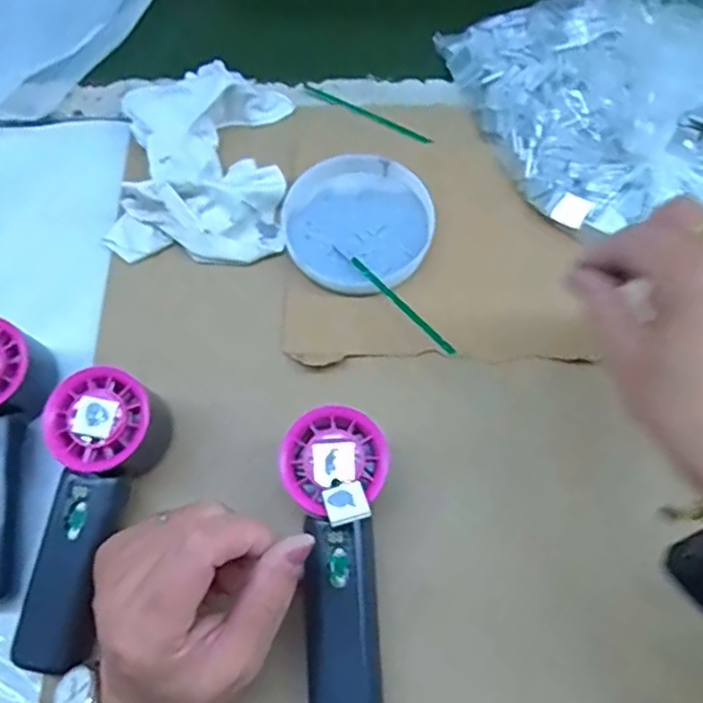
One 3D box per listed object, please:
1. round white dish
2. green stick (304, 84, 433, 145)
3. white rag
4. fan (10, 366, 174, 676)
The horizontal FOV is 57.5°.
[{"bbox_3d":[0.004,-0.084,0.435,0.097,0.022,0.101,0,69,1],"label":"round white dish"},{"bbox_3d":[0.011,-0.180,0.486,0.110,0.006,0.010,28,72,11],"label":"green stick"},{"bbox_3d":[-0.105,-0.141,0.451,0.117,0.033,0.163,1,69,2],"label":"white rag"},{"bbox_3d":[-0.147,0.089,0.355,0.052,0.046,0.153,12,78,6],"label":"fan"}]

